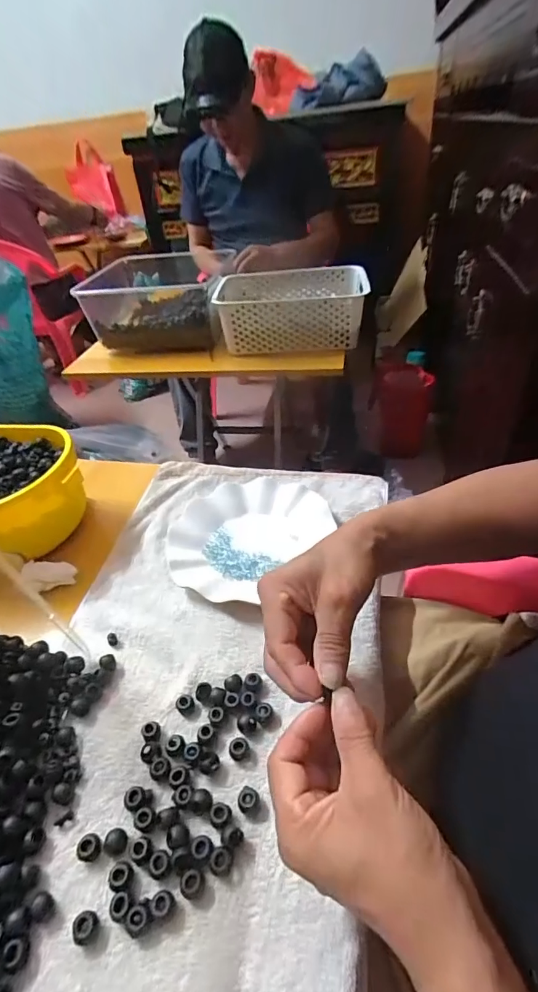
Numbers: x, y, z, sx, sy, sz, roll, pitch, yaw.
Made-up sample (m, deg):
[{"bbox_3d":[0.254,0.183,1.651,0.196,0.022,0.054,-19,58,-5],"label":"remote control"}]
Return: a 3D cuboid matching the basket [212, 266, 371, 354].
[{"bbox_3d":[0.046,-0.406,0.977,0.317,0.101,0.229,0,40,9],"label":"basket"}]

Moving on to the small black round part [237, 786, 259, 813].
[{"bbox_3d":[-0.015,0.215,0.318,0.012,0.011,0.014,15,44,25],"label":"small black round part"}]

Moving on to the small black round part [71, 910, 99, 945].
[{"bbox_3d":[-0.112,0.263,0.275,0.016,0.014,0.012,-35,46,-29],"label":"small black round part"}]

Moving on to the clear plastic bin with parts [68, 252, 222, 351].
[{"bbox_3d":[-0.259,-0.459,1.061,0.281,0.161,0.339,-5,39,3],"label":"clear plastic bin with parts"}]

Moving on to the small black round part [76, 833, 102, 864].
[{"bbox_3d":[-0.122,0.238,0.305,0.014,0.009,0.015,-4,39,4],"label":"small black round part"}]

